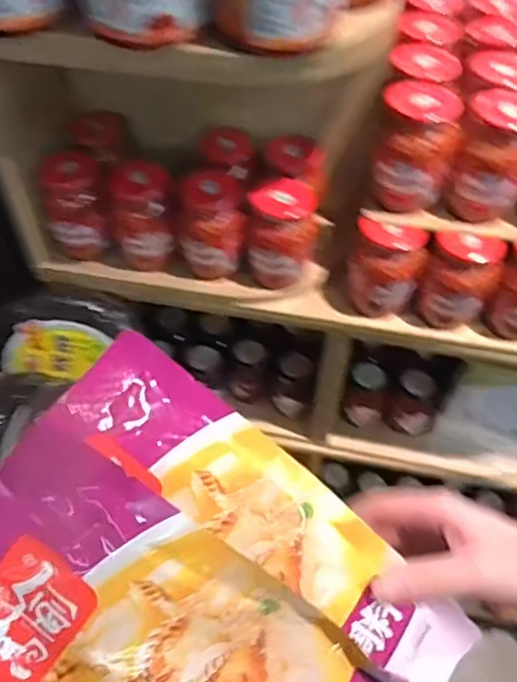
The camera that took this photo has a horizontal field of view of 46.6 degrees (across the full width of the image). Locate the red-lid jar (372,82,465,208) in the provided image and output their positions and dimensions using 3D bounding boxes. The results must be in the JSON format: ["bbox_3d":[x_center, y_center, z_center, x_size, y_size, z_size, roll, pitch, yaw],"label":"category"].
[{"bbox_3d":[0.168,-0.208,0.641,0.075,0.109,0.076,0,51,0],"label":"red-lid jar"}]

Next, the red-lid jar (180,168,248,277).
[{"bbox_3d":[-0.055,-0.135,0.716,0.073,0.117,0.061,-7,51,-5],"label":"red-lid jar"}]

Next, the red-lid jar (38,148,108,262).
[{"bbox_3d":[-0.223,-0.165,0.730,0.075,0.112,0.066,-15,52,-12],"label":"red-lid jar"}]

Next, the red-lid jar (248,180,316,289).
[{"bbox_3d":[0.029,-0.126,0.708,0.075,0.113,0.072,0,51,0],"label":"red-lid jar"}]

